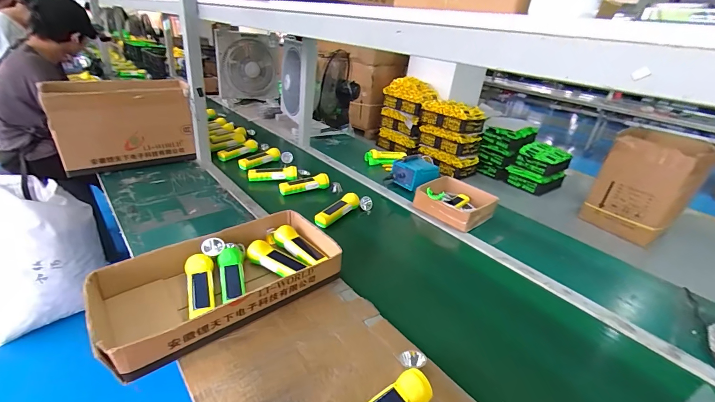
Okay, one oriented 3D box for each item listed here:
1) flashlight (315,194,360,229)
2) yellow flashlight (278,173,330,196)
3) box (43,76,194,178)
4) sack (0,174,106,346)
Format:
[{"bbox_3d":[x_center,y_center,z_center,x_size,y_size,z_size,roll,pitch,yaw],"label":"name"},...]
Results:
[{"bbox_3d":[-0.061,0.029,0.973,0.049,0.052,0.170,22,32,27],"label":"flashlight"},{"bbox_3d":[-0.180,-0.061,1.106,0.179,0.042,0.055,-15,35,-34],"label":"yellow flashlight"},{"bbox_3d":[-0.776,-0.258,1.102,0.373,0.257,0.169,-15,35,-34],"label":"box"},{"bbox_3d":[-1.278,0.180,1.309,0.375,0.641,0.157,-14,2,-16],"label":"sack"}]

